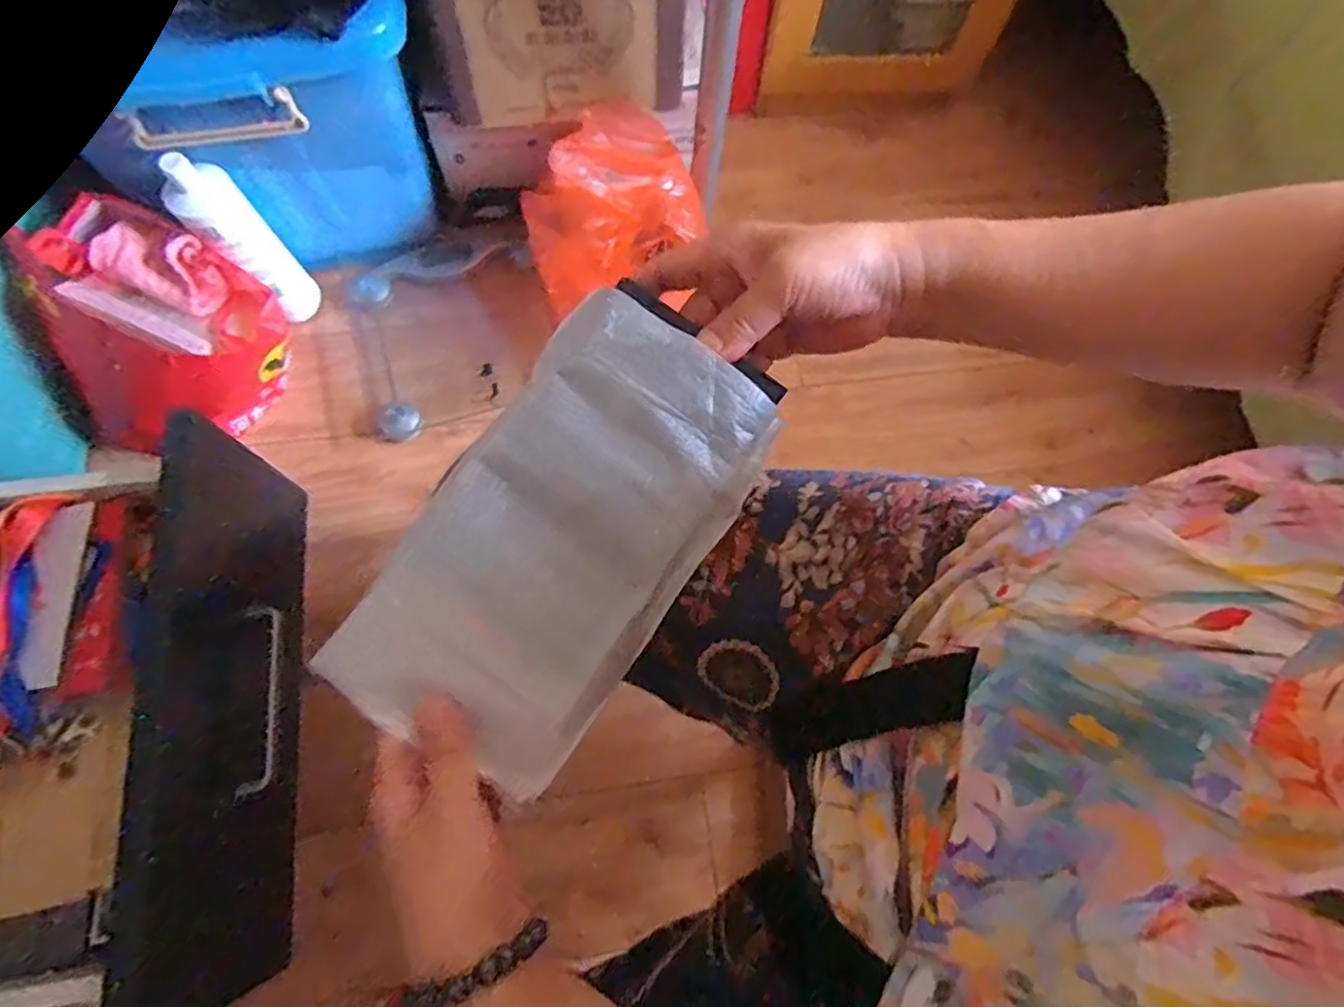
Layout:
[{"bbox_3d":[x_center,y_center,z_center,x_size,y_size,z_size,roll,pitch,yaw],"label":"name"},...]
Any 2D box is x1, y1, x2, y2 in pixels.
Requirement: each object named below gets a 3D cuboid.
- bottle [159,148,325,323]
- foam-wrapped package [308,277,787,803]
[{"bbox_3d":[-0.519,-0.313,0.831,0.081,0.240,0.057,-42,77,-14],"label":"bottle"},{"bbox_3d":[-0.050,0.016,0.334,0.125,0.018,0.235,36,88,-5],"label":"foam-wrapped package"}]

